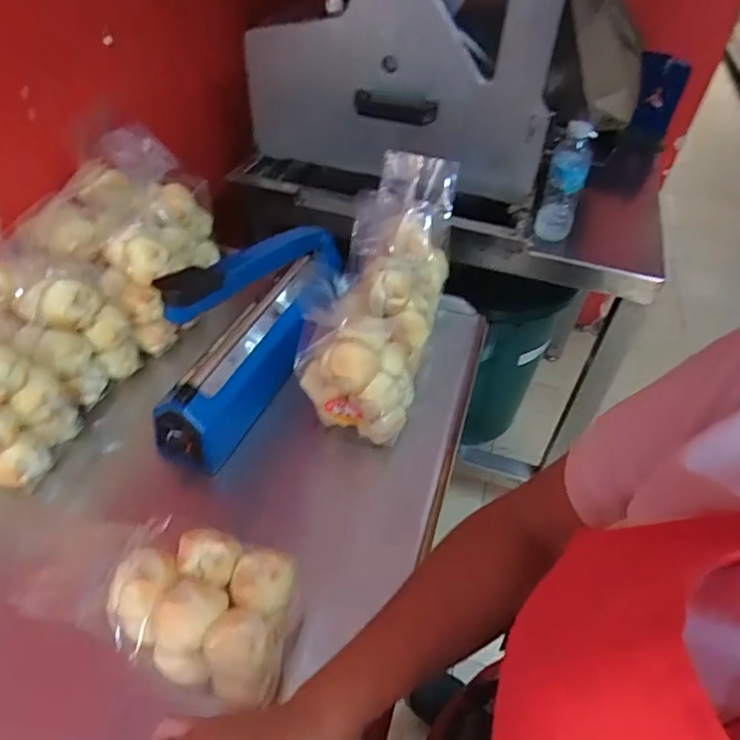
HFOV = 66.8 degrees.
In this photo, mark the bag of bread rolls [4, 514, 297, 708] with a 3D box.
[{"bbox_3d":[-0.178,0.177,0.465,0.234,0.072,0.104,18,48,13],"label":"bag of bread rolls"}]

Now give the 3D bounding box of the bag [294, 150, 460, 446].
[{"bbox_3d":[0.019,-0.092,0.639,0.109,0.144,0.325,14,67,9],"label":"bag"}]

